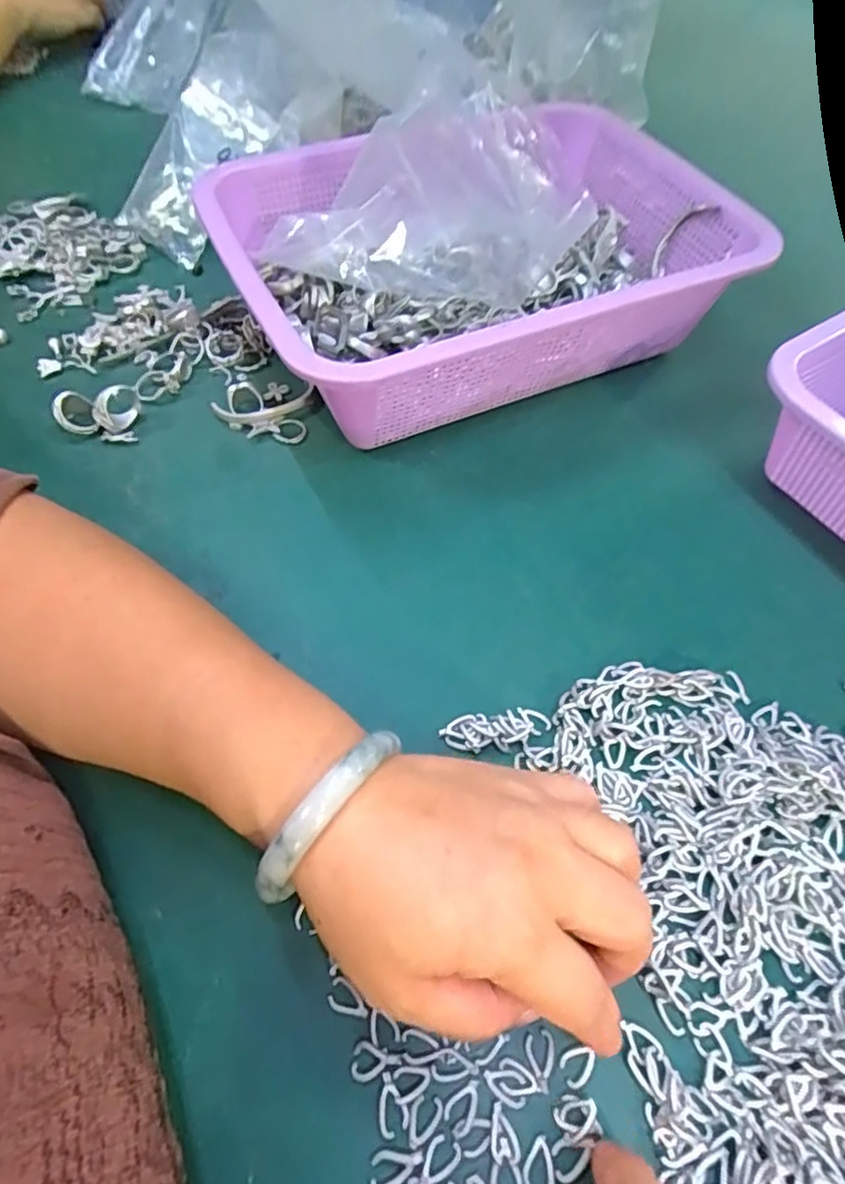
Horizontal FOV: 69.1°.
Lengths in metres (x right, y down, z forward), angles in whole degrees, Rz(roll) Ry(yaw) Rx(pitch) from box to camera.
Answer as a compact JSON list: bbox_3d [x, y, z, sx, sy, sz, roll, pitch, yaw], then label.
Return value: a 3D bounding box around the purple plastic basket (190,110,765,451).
[{"bbox_3d":[0.048,-0.204,0.394,0.319,0.087,0.219,-18,60,-12],"label":"purple plastic basket"}]

